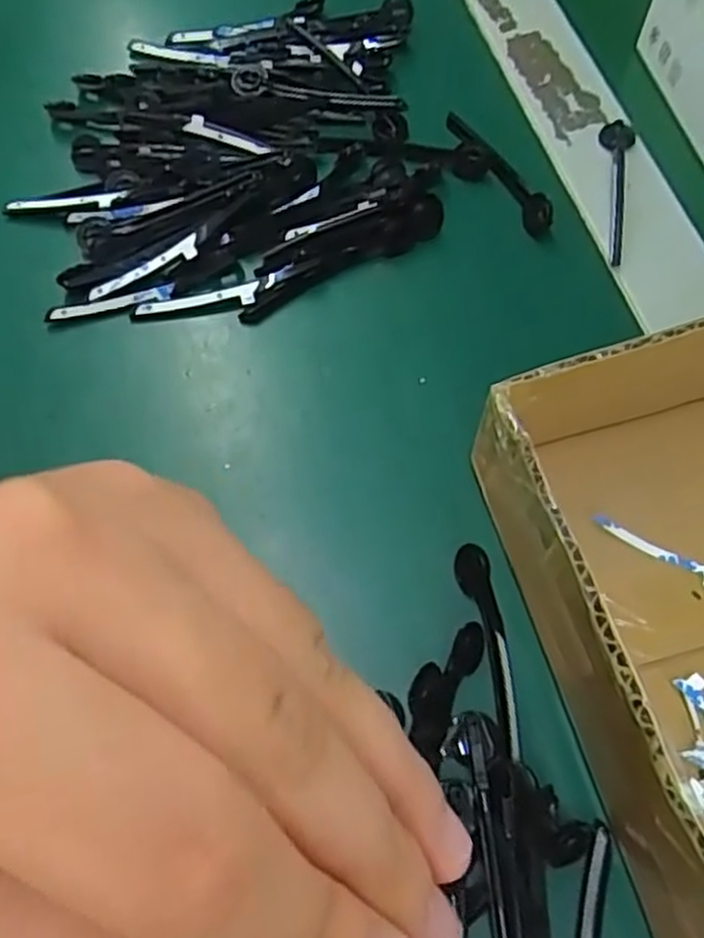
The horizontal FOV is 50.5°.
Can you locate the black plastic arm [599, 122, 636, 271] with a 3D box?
[{"bbox_3d":[0.106,-0.113,0.299,0.012,0.005,0.070,8,66,5],"label":"black plastic arm"}]

